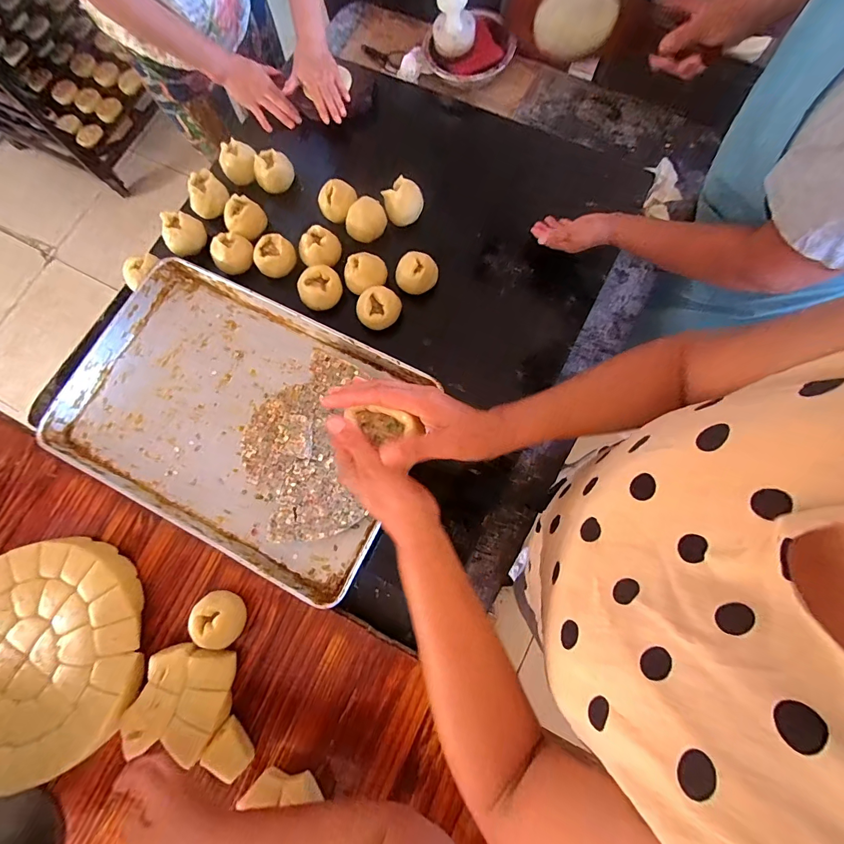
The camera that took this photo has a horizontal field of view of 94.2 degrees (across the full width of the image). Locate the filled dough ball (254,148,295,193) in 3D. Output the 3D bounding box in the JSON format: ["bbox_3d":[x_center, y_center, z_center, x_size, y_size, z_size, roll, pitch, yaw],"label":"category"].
[{"bbox_3d":[-0.299,-0.504,0.805,0.078,0.074,0.060,-14,80,-2],"label":"filled dough ball"}]

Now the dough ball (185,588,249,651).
[{"bbox_3d":[-0.298,0.293,0.582,0.072,0.059,0.069,25,81,5],"label":"dough ball"}]

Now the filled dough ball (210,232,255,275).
[{"bbox_3d":[-0.364,-0.324,0.753,0.078,0.046,0.069,-41,82,-7],"label":"filled dough ball"}]

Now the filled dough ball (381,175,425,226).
[{"bbox_3d":[-0.038,-0.421,0.750,0.066,0.059,0.064,0,80,0],"label":"filled dough ball"}]

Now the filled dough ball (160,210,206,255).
[{"bbox_3d":[-0.463,-0.368,0.763,0.069,0.052,0.063,0,80,0],"label":"filled dough ball"}]

